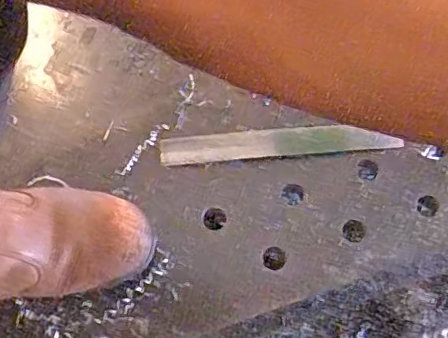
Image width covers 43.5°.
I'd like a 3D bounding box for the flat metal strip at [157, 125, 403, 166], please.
[{"bbox_3d":[0.059,-0.031,0.632,0.258,0.010,0.038,-4,71,-2],"label":"flat metal strip"}]

